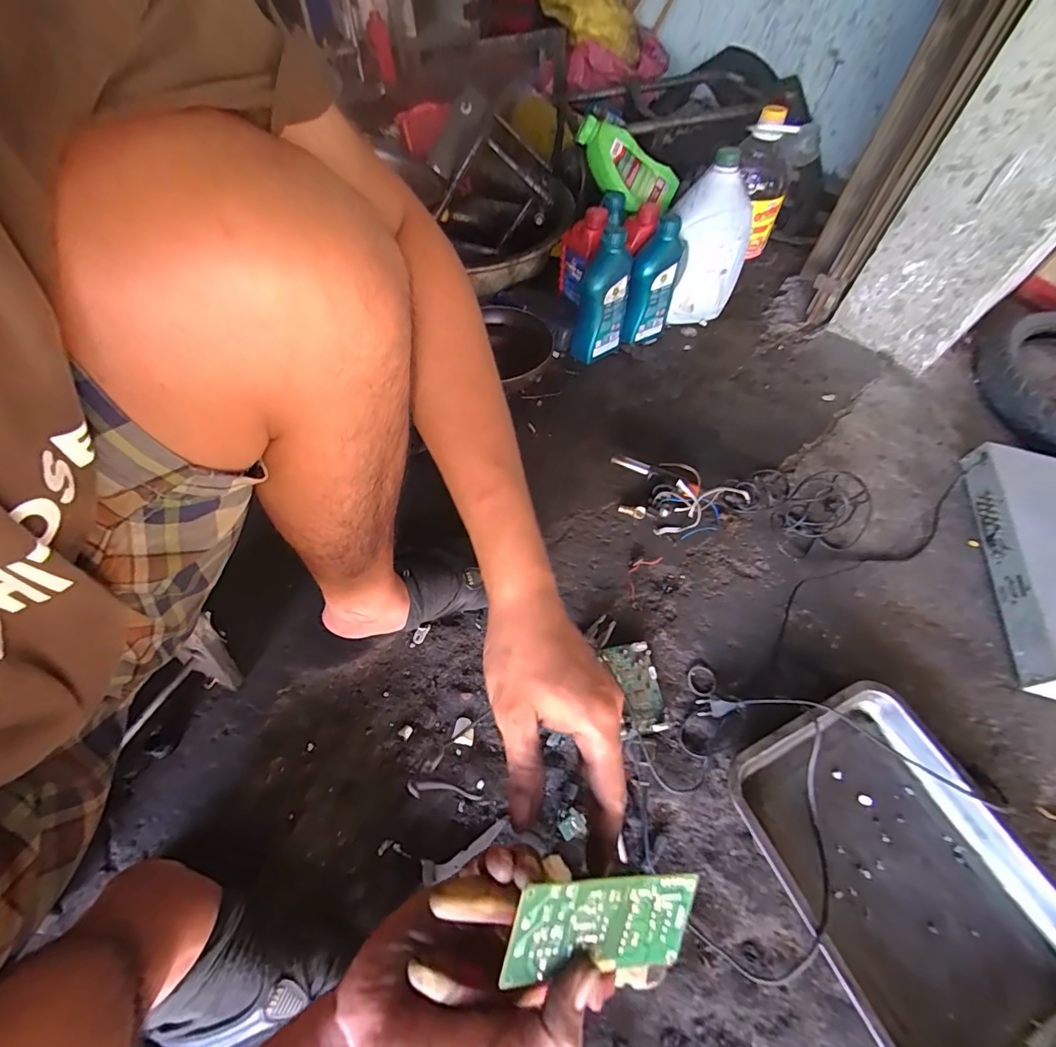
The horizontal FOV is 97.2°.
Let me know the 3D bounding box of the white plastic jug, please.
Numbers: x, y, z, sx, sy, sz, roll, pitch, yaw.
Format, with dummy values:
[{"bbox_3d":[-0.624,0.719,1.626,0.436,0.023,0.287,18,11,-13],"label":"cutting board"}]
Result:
[{"bbox_3d":[0.376,-0.588,0.997,0.182,0.289,0.100,-10,59,-9],"label":"white plastic jug"}]

